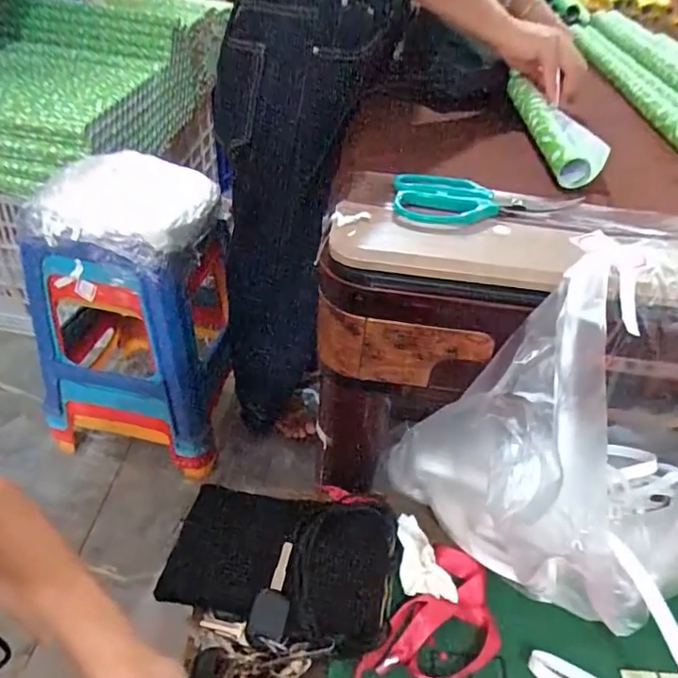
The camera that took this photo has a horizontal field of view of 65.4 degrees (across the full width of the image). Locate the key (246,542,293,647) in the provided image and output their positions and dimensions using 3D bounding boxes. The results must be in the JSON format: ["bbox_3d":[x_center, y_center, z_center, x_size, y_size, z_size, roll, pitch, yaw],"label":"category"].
[{"bbox_3d":[-0.052,0.206,0.428,0.029,0.007,0.076,12,55,8],"label":"key"}]

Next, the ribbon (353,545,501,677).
[{"bbox_3d":[0.086,0.237,0.432,0.079,0.019,0.135,29,46,25],"label":"ribbon"}]

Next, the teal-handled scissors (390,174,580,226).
[{"bbox_3d":[0.119,-0.113,0.438,0.146,0.019,0.052,6,41,1],"label":"teal-handled scissors"}]

